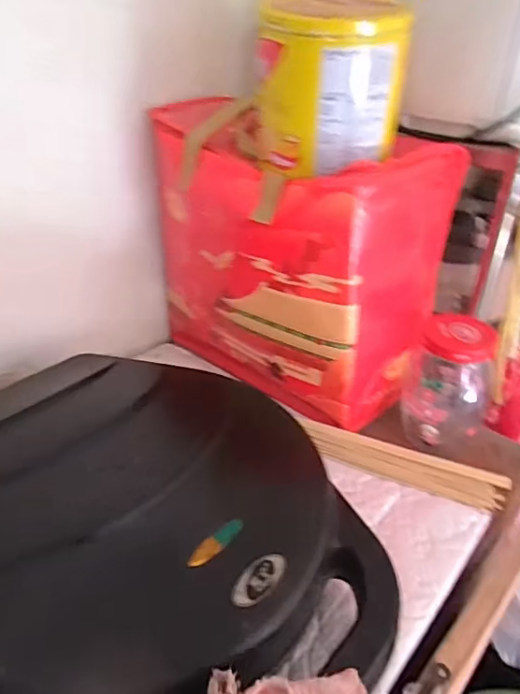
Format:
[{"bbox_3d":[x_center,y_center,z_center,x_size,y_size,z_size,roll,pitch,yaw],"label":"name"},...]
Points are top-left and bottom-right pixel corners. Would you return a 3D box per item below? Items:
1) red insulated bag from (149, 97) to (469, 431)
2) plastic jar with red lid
[{"bbox_3d":[0.042,-0.119,0.712,0.212,0.329,0.348,-27,43,-37],"label":"red insulated bag"},{"bbox_3d":[0.229,0.040,0.646,0.093,0.145,0.107,16,36,20],"label":"plastic jar with red lid"}]

